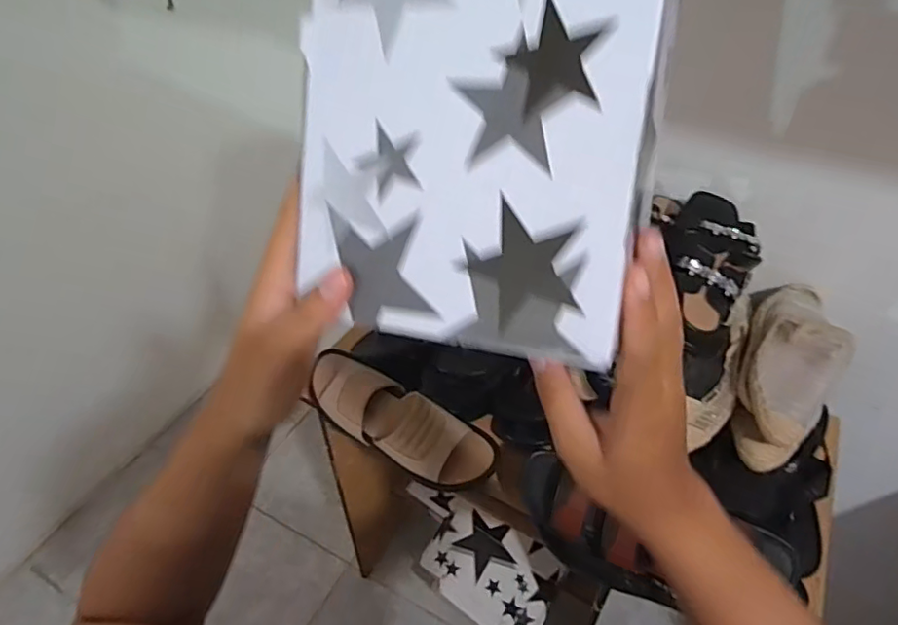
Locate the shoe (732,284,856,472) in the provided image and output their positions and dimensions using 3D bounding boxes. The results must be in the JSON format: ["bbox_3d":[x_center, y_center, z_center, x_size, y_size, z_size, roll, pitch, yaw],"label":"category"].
[{"bbox_3d":[0.443,0.061,0.740,0.106,0.100,0.294,26,52,26],"label":"shoe"}]

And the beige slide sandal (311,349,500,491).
[{"bbox_3d":[-0.089,0.151,0.853,0.340,0.065,0.110,29,54,29],"label":"beige slide sandal"}]

